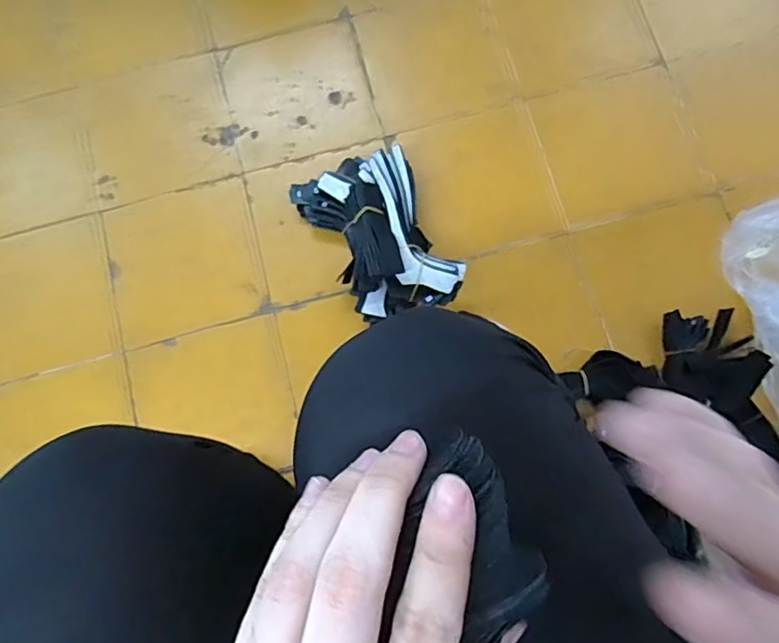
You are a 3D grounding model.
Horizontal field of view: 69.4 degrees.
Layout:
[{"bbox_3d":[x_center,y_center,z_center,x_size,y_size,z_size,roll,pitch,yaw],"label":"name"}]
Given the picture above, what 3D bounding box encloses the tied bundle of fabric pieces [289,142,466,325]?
[{"bbox_3d":[-0.014,-0.109,0.705,0.150,0.078,0.229,-26,79,-4],"label":"tied bundle of fabric pieces"}]

